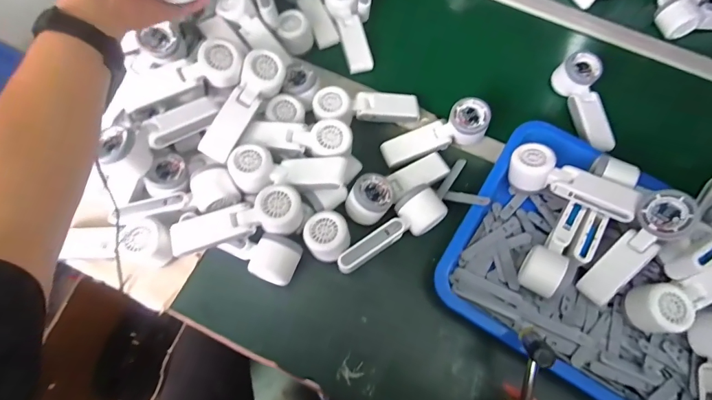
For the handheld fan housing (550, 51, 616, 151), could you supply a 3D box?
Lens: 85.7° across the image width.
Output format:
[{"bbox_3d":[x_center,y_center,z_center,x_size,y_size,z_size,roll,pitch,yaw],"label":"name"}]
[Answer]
[{"bbox_3d":[0.377,-0.157,0.627,0.050,0.048,0.159,-13,82,-7],"label":"handheld fan housing"}]

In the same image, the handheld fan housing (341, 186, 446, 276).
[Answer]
[{"bbox_3d":[0.047,0.044,0.528,0.166,0.046,0.054,-32,72,-14],"label":"handheld fan housing"}]

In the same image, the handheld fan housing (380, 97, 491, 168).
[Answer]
[{"bbox_3d":[0.122,-0.097,0.592,0.169,0.048,0.056,-23,70,5],"label":"handheld fan housing"}]

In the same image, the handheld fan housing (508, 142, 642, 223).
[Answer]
[{"bbox_3d":[0.296,-0.021,0.533,0.165,0.053,0.060,28,69,24],"label":"handheld fan housing"}]

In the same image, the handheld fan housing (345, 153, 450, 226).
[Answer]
[{"bbox_3d":[0.063,-0.021,0.558,0.161,0.044,0.057,-27,71,-26],"label":"handheld fan housing"}]

